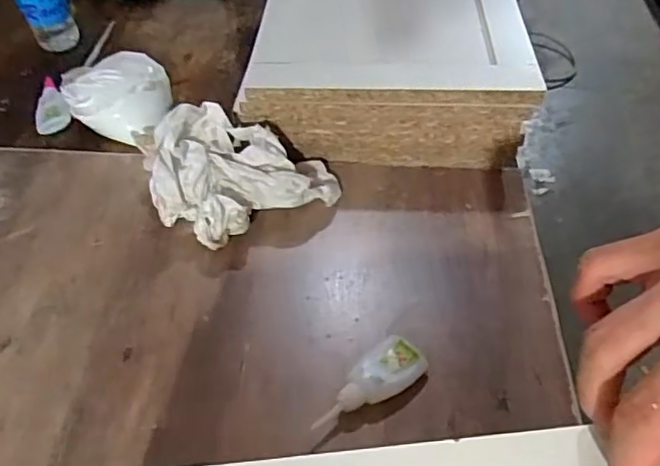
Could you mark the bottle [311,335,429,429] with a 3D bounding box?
[{"bbox_3d":[0.027,0.112,0.449,0.094,0.019,0.042,-28,54,-24],"label":"bottle"}]

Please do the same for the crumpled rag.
[{"bbox_3d":[-0.082,-0.065,0.563,0.166,0.093,0.106,-24,52,-21],"label":"crumpled rag"}]

